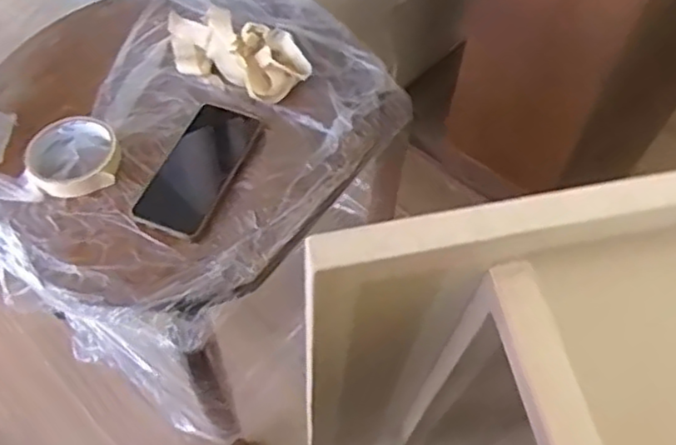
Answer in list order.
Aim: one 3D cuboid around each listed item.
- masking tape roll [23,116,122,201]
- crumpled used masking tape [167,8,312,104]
[{"bbox_3d":[-0.273,-0.070,0.684,0.091,0.018,0.092,1,57,-1],"label":"masking tape roll"},{"bbox_3d":[-0.115,-0.199,0.746,0.184,0.047,0.096,16,58,9],"label":"crumpled used masking tape"}]

